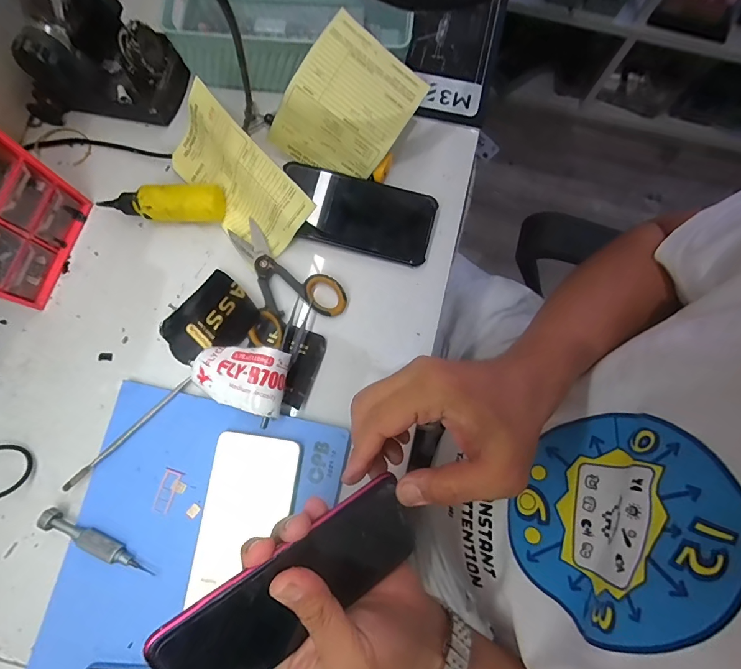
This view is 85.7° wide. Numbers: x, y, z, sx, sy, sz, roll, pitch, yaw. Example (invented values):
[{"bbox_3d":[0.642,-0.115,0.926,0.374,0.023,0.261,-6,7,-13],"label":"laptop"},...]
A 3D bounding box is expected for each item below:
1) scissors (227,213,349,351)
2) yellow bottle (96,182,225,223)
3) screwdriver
[{"bbox_3d":[-0.095,-0.058,0.401,0.097,0.013,0.127,-32,82,-7],"label":"scissors"},{"bbox_3d":[-0.211,-0.134,0.407,0.126,0.035,0.042,-1,79,-2],"label":"yellow bottle"},{"bbox_3d":[-0.237,0.181,0.349,0.106,0.017,0.015,25,80,3],"label":"screwdriver"}]

